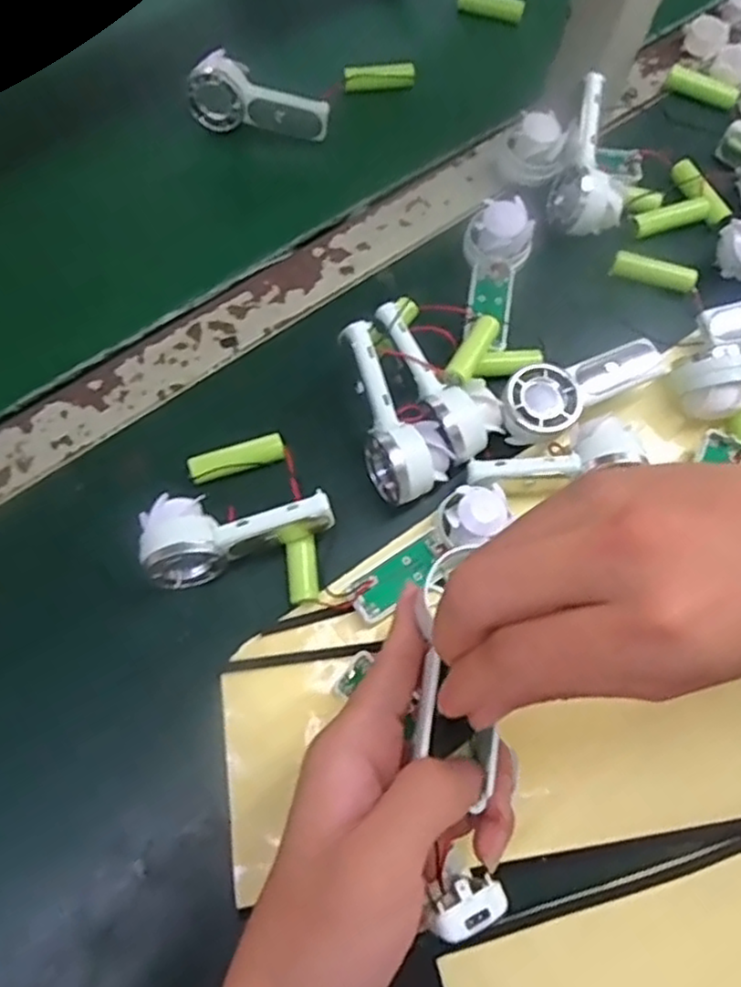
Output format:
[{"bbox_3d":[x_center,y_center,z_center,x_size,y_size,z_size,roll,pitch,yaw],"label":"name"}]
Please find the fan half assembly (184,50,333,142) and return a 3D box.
[{"bbox_3d":[-0.076,-0.261,0.466,0.091,0.031,0.037,25,70,6],"label":"fan half assembly"}]

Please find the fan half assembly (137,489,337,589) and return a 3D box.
[{"bbox_3d":[-0.068,0.014,0.348,0.091,0.029,0.039,-20,72,-11],"label":"fan half assembly"}]

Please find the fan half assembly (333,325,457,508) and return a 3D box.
[{"bbox_3d":[0.010,-0.043,0.361,0.039,0.031,0.091,-24,94,-10],"label":"fan half assembly"}]

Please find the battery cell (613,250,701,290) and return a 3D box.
[{"bbox_3d":[0.177,-0.139,0.434,0.051,0.012,0.016,11,69,1],"label":"battery cell"}]

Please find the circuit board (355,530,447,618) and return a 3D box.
[{"bbox_3d":[0.017,0.040,0.351,0.053,0.006,0.020,-33,69,-16],"label":"circuit board"}]

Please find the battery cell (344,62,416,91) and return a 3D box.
[{"bbox_3d":[0.007,-0.294,0.490,0.049,0.013,0.015,-11,70,-8],"label":"battery cell"}]

